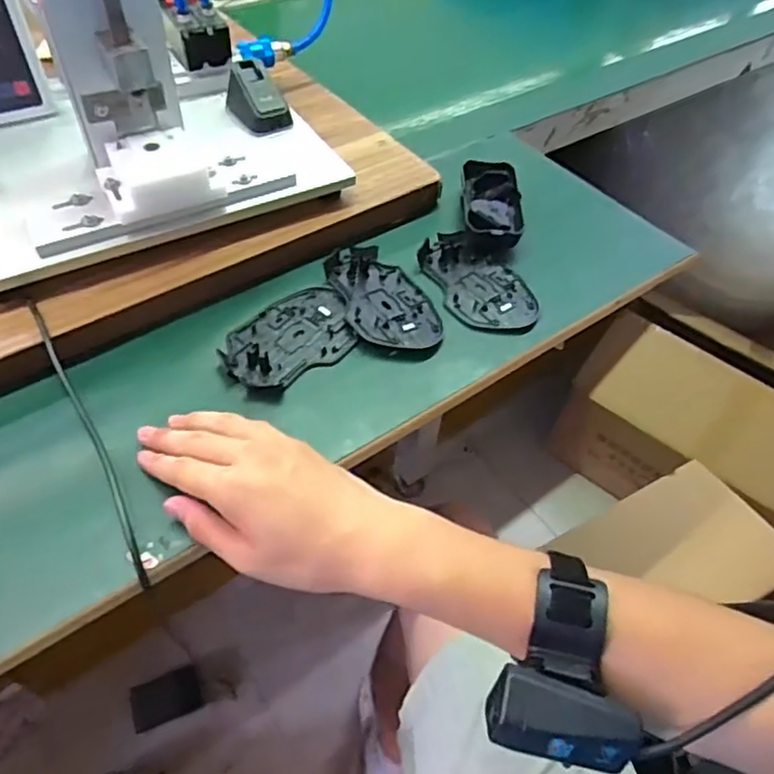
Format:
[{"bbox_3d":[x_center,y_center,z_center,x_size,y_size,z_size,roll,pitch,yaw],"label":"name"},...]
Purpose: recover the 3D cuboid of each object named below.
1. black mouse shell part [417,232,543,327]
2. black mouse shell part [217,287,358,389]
[{"bbox_3d":[0.076,-0.089,0.535,0.073,0.016,0.110,-16,55,-16],"label":"black mouse shell part"},{"bbox_3d":[-0.071,-0.038,0.483,0.073,0.011,0.109,35,57,22],"label":"black mouse shell part"}]

